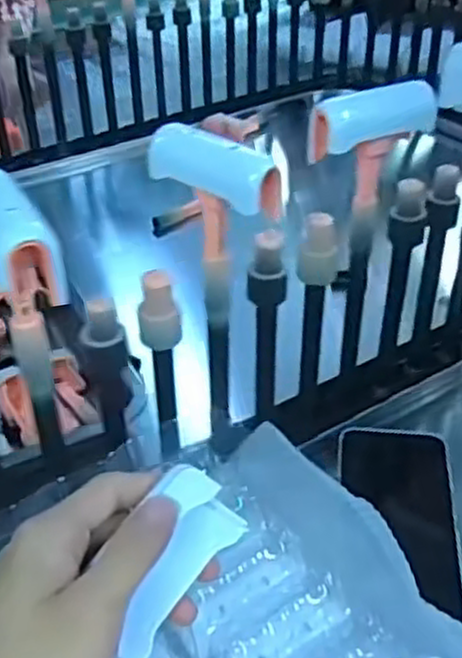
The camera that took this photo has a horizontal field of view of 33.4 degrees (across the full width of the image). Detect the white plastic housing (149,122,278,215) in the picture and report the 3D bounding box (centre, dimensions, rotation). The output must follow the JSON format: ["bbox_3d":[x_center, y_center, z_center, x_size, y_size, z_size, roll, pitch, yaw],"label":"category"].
[{"bbox_3d":[-0.014,-0.087,0.408,0.081,0.026,0.027,28,45,33],"label":"white plastic housing"}]

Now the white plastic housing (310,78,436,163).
[{"bbox_3d":[0.085,-0.130,0.469,0.077,0.026,0.029,-14,37,3],"label":"white plastic housing"}]

